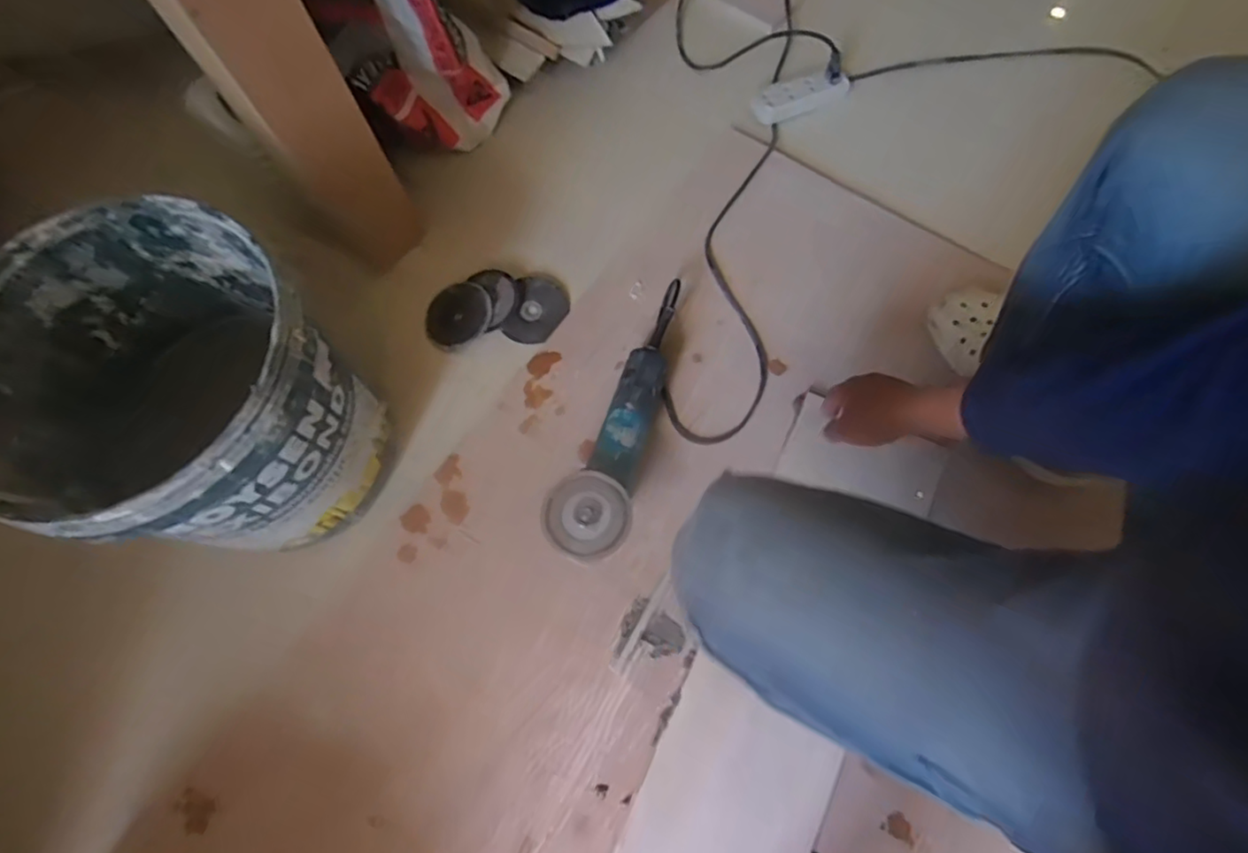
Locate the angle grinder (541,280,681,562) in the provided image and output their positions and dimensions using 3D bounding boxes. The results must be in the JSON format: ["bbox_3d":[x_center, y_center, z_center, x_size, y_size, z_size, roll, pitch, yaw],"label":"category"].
[{"bbox_3d":[0.018,-0.011,0.768,0.090,0.094,0.372,23,73,9],"label":"angle grinder"}]

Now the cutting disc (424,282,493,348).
[{"bbox_3d":[-0.237,-0.162,0.894,0.099,0.005,0.096,-3,76,14],"label":"cutting disc"}]

